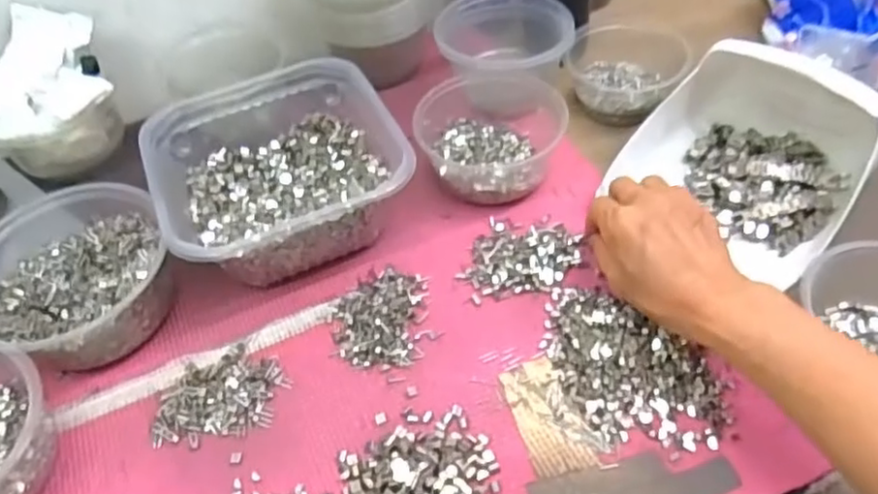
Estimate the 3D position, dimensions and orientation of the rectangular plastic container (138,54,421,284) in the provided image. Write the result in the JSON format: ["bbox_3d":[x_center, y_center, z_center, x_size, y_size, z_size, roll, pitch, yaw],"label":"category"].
[{"bbox_3d":[-0.121,-0.057,0.504,0.172,0.074,0.161,-22,53,-11],"label":"rectangular plastic container"}]

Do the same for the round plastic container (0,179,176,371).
[{"bbox_3d":[-0.255,0.017,0.463,0.130,0.062,0.144,-26,54,-14],"label":"round plastic container"}]

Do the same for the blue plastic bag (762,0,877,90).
[{"bbox_3d":[0.358,-0.219,0.607,0.098,0.091,0.136,7,53,12],"label":"blue plastic bag"}]

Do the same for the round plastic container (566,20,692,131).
[{"bbox_3d":[0.169,-0.156,0.599,0.107,0.051,0.116,11,54,15],"label":"round plastic container"}]

